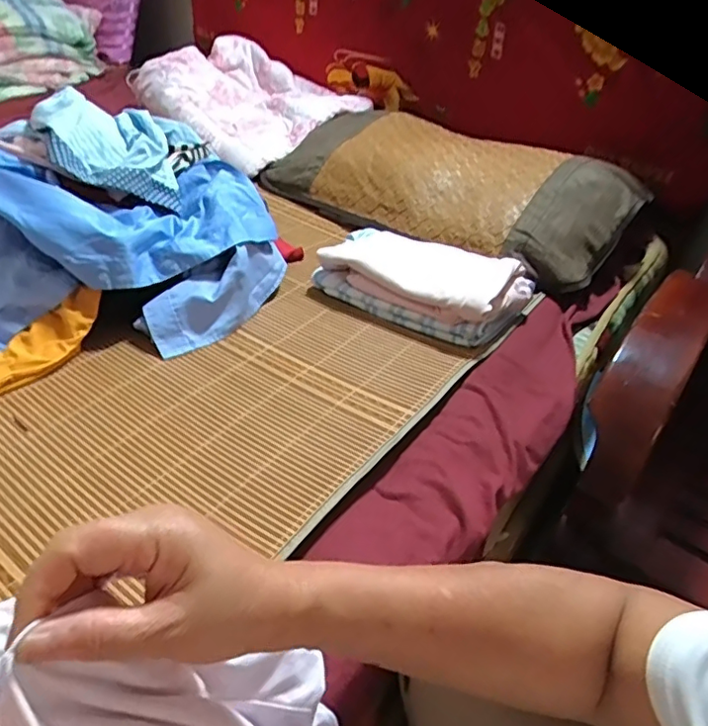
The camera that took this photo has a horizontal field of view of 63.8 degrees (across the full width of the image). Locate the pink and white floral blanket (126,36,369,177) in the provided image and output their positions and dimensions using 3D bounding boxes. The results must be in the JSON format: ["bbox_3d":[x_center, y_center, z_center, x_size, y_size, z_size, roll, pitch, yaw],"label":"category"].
[{"bbox_3d":[-0.255,-0.618,1.328,0.465,0.144,0.347,32,46,28],"label":"pink and white floral blanket"}]

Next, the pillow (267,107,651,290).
[{"bbox_3d":[0.170,-0.340,1.060,0.667,0.142,0.359,33,44,30],"label":"pillow"}]

